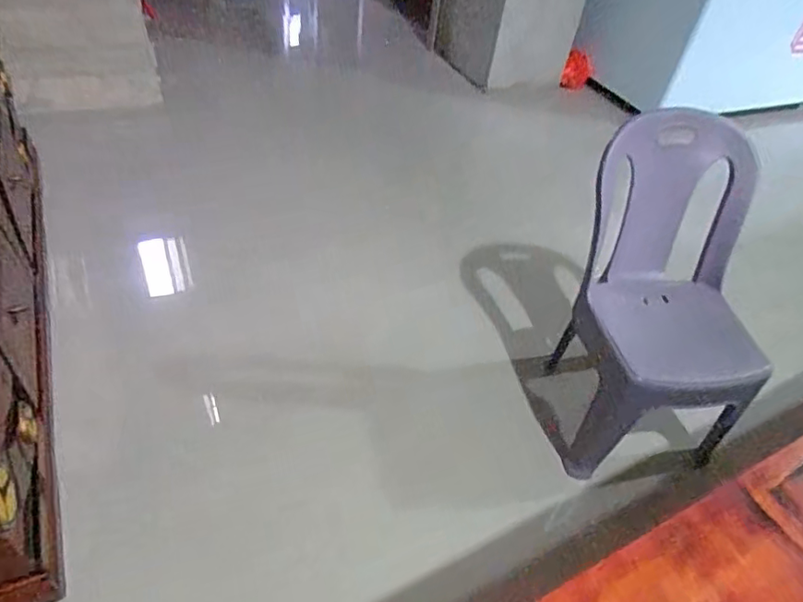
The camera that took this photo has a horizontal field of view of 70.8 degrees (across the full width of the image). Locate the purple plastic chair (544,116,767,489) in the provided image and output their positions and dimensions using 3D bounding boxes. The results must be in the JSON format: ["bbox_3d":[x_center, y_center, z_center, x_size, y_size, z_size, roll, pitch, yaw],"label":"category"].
[{"bbox_3d":[0.561,0.002,1.162,0.369,0.603,0.383,1,43,-12],"label":"purple plastic chair"}]

